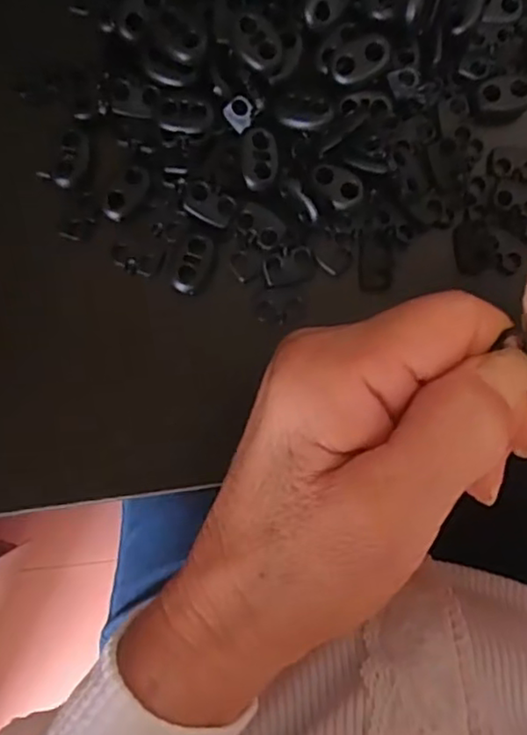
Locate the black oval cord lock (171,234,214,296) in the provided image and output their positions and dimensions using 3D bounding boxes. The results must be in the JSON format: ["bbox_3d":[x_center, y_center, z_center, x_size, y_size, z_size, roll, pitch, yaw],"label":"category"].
[{"bbox_3d":[-0.025,-0.036,0.221,0.012,0.008,0.020,17,87,1],"label":"black oval cord lock"}]

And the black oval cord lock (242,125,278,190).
[{"bbox_3d":[-0.001,-0.071,0.218,0.012,0.007,0.020,0,87,0],"label":"black oval cord lock"}]

